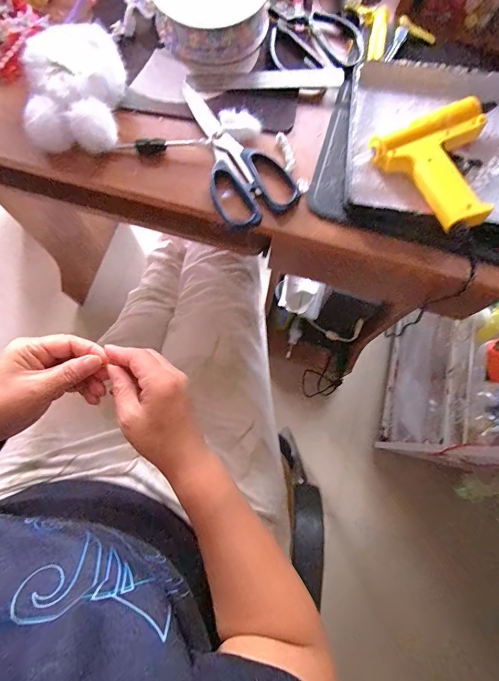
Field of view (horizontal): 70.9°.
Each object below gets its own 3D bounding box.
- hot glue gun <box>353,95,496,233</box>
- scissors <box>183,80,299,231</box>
[{"bbox_3d":[0.193,-0.172,0.337,0.122,0.037,0.127,-35,79,-10],"label":"hot glue gun"},{"bbox_3d":[-0.018,-0.194,0.355,0.078,0.013,0.171,-25,78,-8],"label":"scissors"}]

